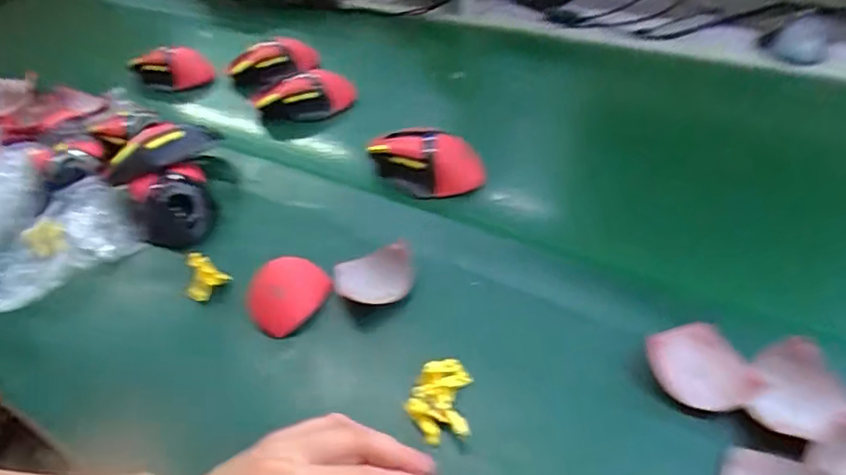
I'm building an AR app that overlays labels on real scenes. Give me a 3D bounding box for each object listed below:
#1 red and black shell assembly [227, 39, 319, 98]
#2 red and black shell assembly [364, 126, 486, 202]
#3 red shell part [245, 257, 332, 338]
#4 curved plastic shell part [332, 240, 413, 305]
[{"bbox_3d":[-0.212,-0.239,0.747,0.112,0.057,0.074,2,44,10],"label":"red and black shell assembly"},{"bbox_3d":[0.001,-0.068,0.518,0.115,0.043,0.061,25,53,30],"label":"red and black shell assembly"},{"bbox_3d":[-0.104,0.042,0.415,0.061,0.011,0.054,-35,72,-13],"label":"red shell part"},{"bbox_3d":[-0.038,0.030,0.419,0.062,0.015,0.046,-13,44,-5],"label":"curved plastic shell part"}]

